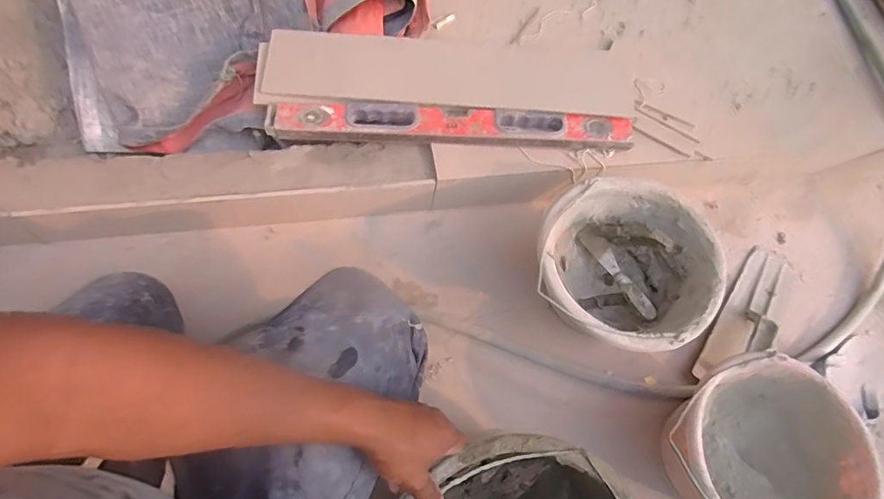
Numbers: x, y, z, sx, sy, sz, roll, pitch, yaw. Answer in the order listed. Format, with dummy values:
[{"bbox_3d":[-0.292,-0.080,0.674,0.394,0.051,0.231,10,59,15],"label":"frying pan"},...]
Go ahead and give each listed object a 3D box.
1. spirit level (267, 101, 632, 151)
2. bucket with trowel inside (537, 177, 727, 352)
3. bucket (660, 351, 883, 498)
[{"bbox_3d":[0.016,-0.203,0.809,0.566,0.033,0.067,2,64,-3],"label":"spirit level"},{"bbox_3d":[0.257,0.046,0.760,0.253,0.178,0.239,2,66,-5],"label":"bucket with trowel inside"},{"bbox_3d":[0.417,0.282,0.677,0.231,0.164,0.231,2,66,-5],"label":"bucket"}]

